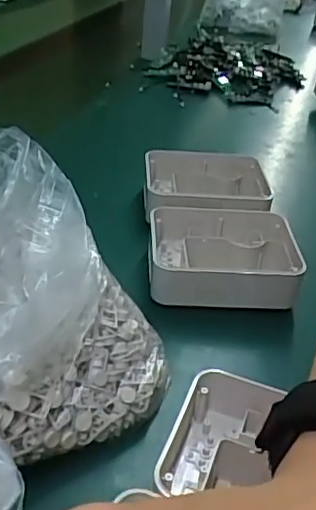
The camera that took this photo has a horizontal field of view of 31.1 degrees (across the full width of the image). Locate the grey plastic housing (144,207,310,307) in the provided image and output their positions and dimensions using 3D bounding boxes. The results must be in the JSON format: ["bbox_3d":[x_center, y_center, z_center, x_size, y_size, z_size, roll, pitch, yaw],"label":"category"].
[{"bbox_3d":[0.056,-0.001,0.501,0.124,0.043,0.095,3,34,-5],"label":"grey plastic housing"}]

